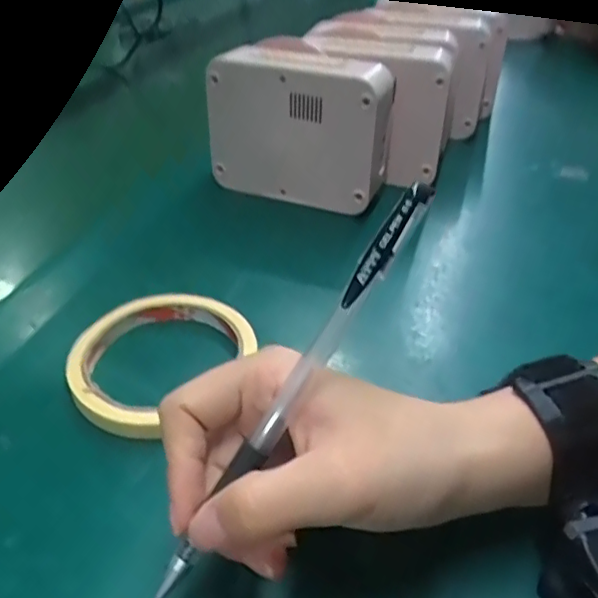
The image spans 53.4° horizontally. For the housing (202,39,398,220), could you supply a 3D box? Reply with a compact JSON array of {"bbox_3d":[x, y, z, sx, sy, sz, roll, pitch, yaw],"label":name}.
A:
[{"bbox_3d":[0.001,-0.127,0.436,0.129,0.099,0.051,15,36,21],"label":"housing"}]

